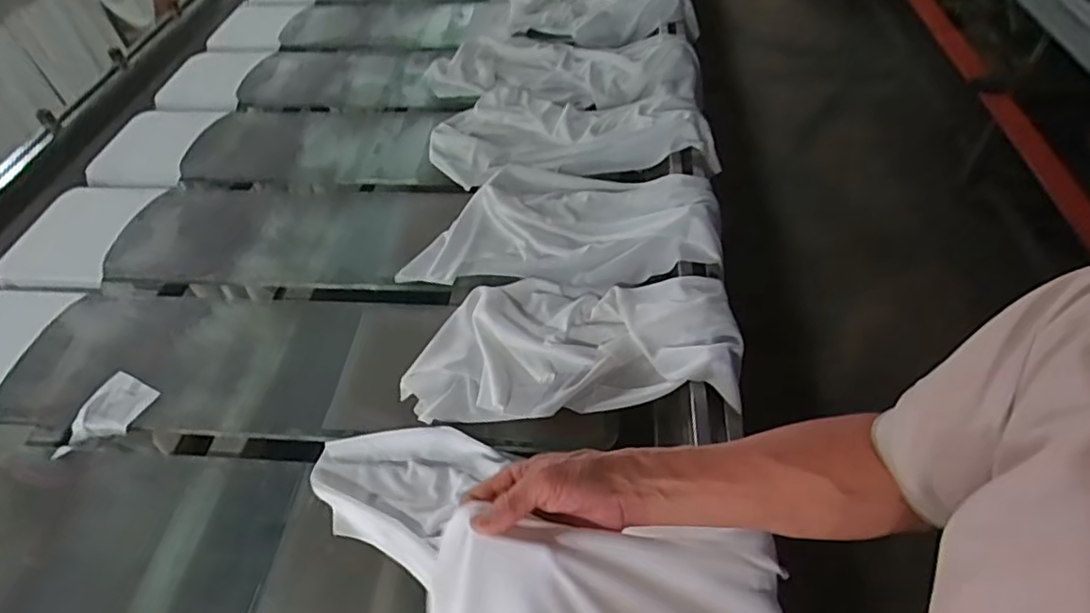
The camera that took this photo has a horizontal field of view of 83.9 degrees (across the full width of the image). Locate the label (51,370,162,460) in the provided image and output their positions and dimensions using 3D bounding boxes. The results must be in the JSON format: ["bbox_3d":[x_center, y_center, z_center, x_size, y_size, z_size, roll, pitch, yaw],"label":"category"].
[{"bbox_3d":[-0.510,0.128,0.702,0.069,0.017,0.107,20,54,21],"label":"label"}]

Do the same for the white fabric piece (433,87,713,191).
[{"bbox_3d":[0.040,-0.300,0.994,0.451,0.050,0.208,-3,49,2],"label":"white fabric piece"}]

